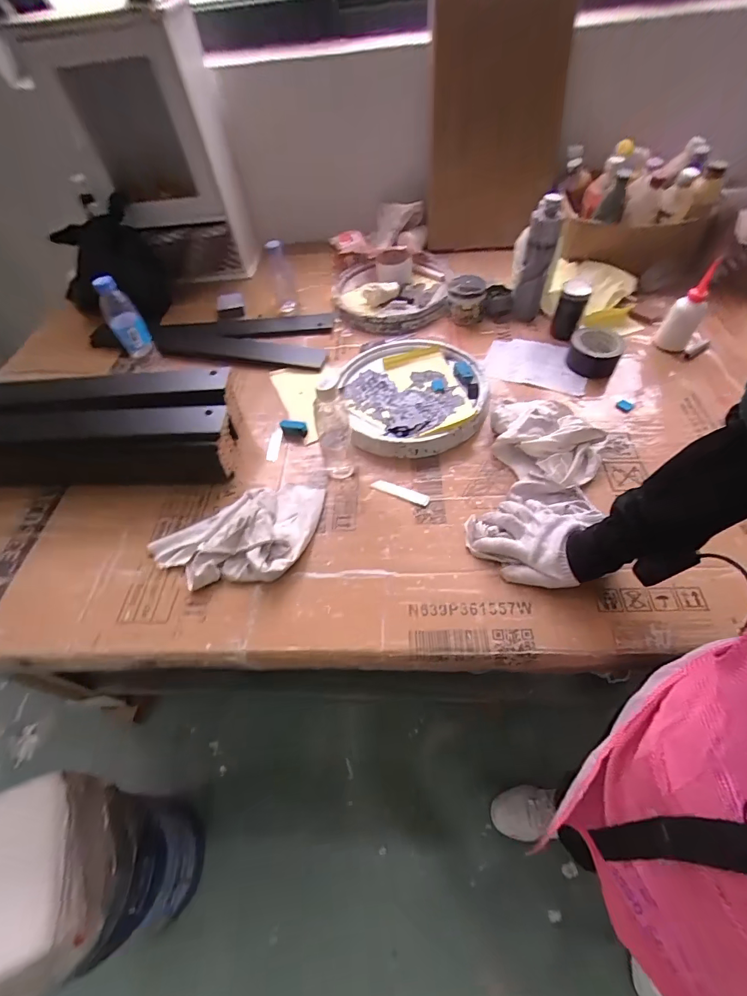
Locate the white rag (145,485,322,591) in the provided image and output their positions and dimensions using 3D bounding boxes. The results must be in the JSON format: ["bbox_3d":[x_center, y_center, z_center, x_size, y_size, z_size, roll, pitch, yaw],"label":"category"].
[{"bbox_3d":[-0.210,0.048,0.658,0.254,0.042,0.169,-8,53,-1],"label":"white rag"}]

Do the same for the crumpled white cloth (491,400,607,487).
[{"bbox_3d":[0.287,-0.097,0.714,0.149,0.056,0.178,-21,54,-10],"label":"crumpled white cloth"}]

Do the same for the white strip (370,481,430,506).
[{"bbox_3d":[0.045,-0.010,0.709,0.099,0.006,0.018,21,58,20],"label":"white strip"}]

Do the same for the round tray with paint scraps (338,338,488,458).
[{"bbox_3d":[0.076,-0.211,0.828,0.281,0.047,0.308,-12,53,-4],"label":"round tray with paint scraps"}]

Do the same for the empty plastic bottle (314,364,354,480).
[{"bbox_3d":[-0.065,-0.111,0.678,0.052,0.193,0.054,-11,53,-2],"label":"empty plastic bottle"}]

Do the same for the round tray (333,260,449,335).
[{"bbox_3d":[0.039,-0.499,1.042,0.258,0.051,0.275,-3,53,4],"label":"round tray"}]

